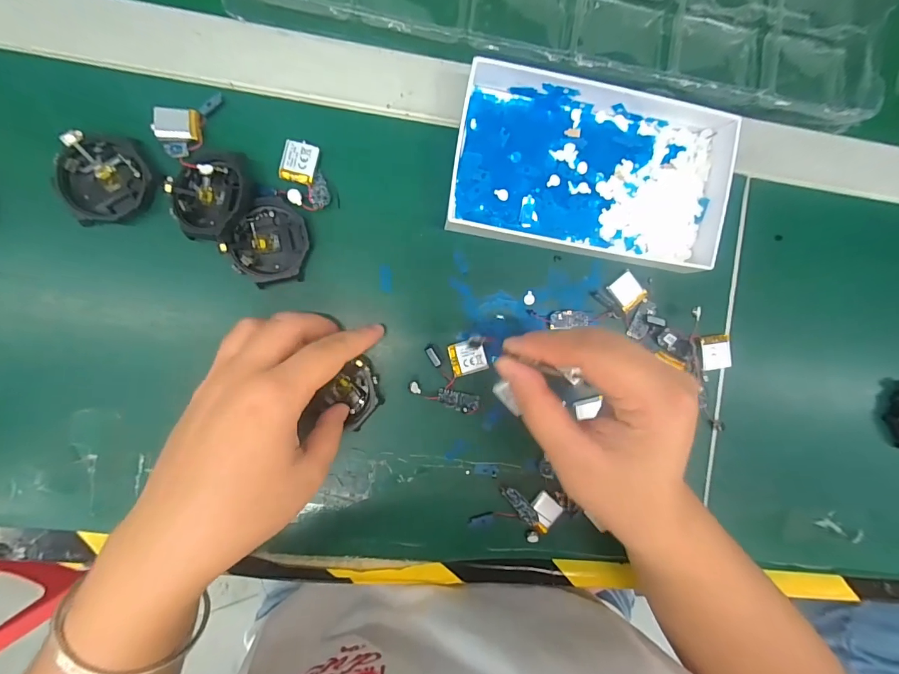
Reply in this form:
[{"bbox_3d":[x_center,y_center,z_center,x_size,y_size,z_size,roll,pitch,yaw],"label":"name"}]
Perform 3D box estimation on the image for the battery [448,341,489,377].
[{"bbox_3d":[0.013,0.013,0.266,0.024,0.004,0.021,-13,93,-6],"label":"battery"}]

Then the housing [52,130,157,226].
[{"bbox_3d":[-0.202,-0.092,0.238,0.048,0.011,0.050,0,91,-6],"label":"housing"}]

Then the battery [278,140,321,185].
[{"bbox_3d":[-0.093,-0.108,0.252,0.021,0.008,0.024,12,90,-6],"label":"battery"}]

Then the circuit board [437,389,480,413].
[{"bbox_3d":[0.006,0.042,0.266,0.027,0.006,0.011,13,90,-6],"label":"circuit board"}]

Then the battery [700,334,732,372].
[{"bbox_3d":[0.187,0.011,0.283,0.018,0.004,0.024,-5,89,11],"label":"battery"}]

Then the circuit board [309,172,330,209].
[{"bbox_3d":[-0.081,-0.092,0.253,0.012,0.004,0.024,0,76,-6],"label":"circuit board"}]

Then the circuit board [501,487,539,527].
[{"bbox_3d":[0.046,0.111,0.265,0.011,0.005,0.029,-41,80,-4],"label":"circuit board"}]

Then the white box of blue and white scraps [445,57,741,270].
[{"bbox_3d":[0.092,-0.108,0.261,0.174,0.029,0.103,8,91,-6],"label":"white box of blue and white scraps"}]

